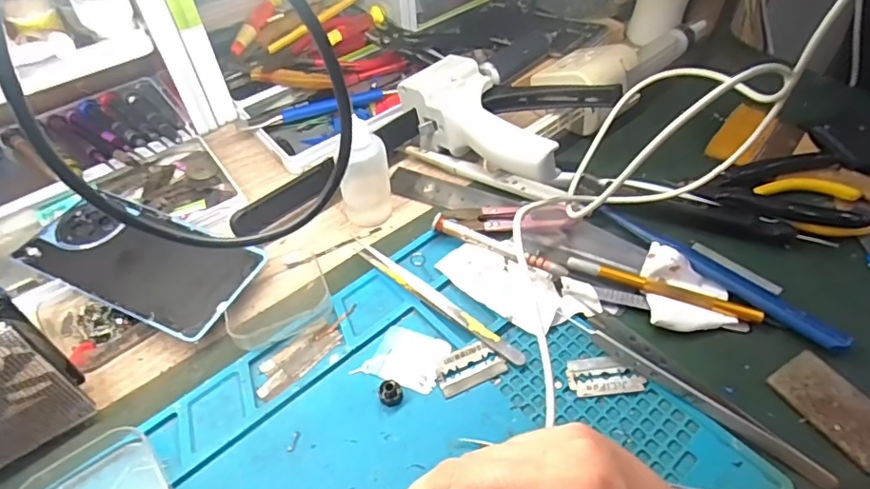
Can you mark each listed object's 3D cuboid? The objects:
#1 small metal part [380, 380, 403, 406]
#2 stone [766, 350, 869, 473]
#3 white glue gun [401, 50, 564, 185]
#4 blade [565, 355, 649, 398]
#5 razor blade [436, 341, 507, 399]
[{"bbox_3d":[-0.024,0.081,0.295,0.013,0.010,0.011,-9,51,-6],"label":"small metal part"},{"bbox_3d":[0.213,0.086,0.285,0.036,0.004,0.059,-25,54,-18],"label":"stone"},{"bbox_3d":[0.039,-0.085,0.396,0.060,0.062,0.149,-31,56,-22],"label":"white glue gun"},{"bbox_3d":[0.096,0.073,0.302,0.040,0.004,0.023,-8,52,0],"label":"blade"},{"bbox_3d":[0.019,0.070,0.308,0.039,0.004,0.023,-21,64,-15],"label":"razor blade"}]

